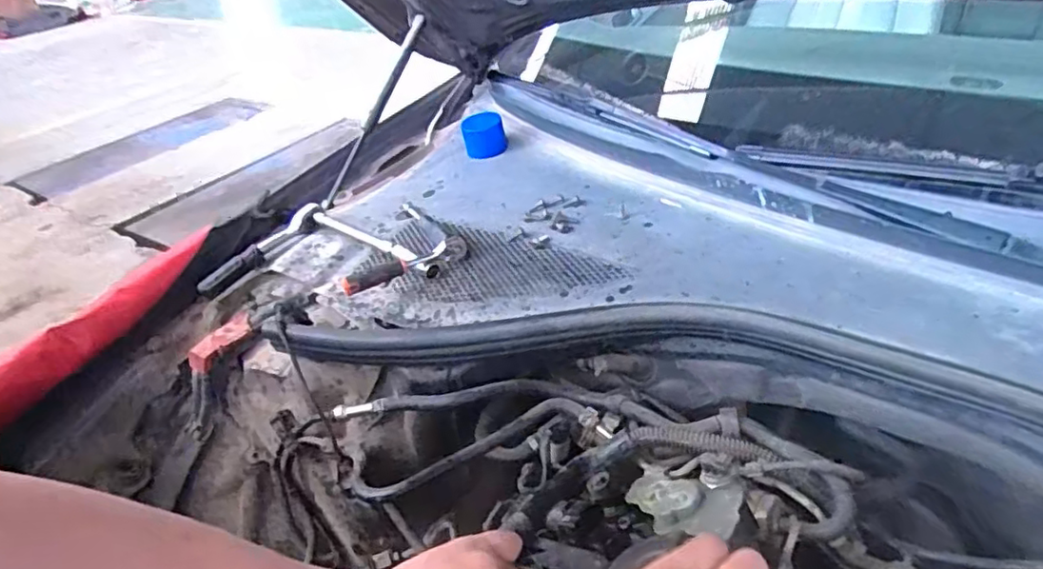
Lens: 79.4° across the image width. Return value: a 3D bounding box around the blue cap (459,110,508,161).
[{"bbox_3d":[-0.057,-0.234,0.974,0.064,0.049,0.062,-5,36,4],"label":"blue cap"}]

